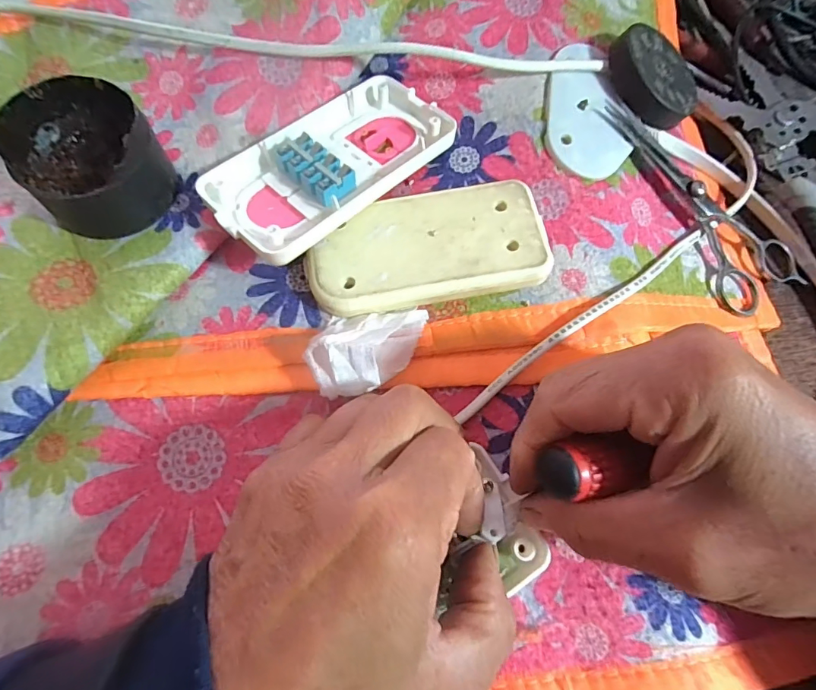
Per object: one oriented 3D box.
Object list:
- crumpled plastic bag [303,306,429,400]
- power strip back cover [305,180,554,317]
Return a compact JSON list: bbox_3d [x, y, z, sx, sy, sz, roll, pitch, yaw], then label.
[{"bbox_3d":[-0.017,0.000,0.195,0.052,0.028,0.038,-8,68,-1],"label":"crumpled plastic bag"},{"bbox_3d":[0.009,-0.046,0.217,0.111,0.017,0.056,-11,68,-2],"label":"power strip back cover"}]

